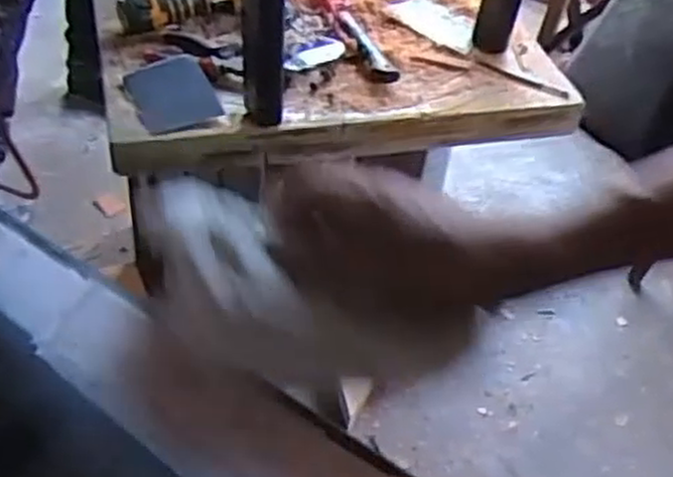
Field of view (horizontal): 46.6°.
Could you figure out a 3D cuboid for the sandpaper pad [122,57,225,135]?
[{"bbox_3d":[-0.195,-0.172,0.921,0.092,0.007,0.112,-19,61,-21],"label":"sandpaper pad"}]

